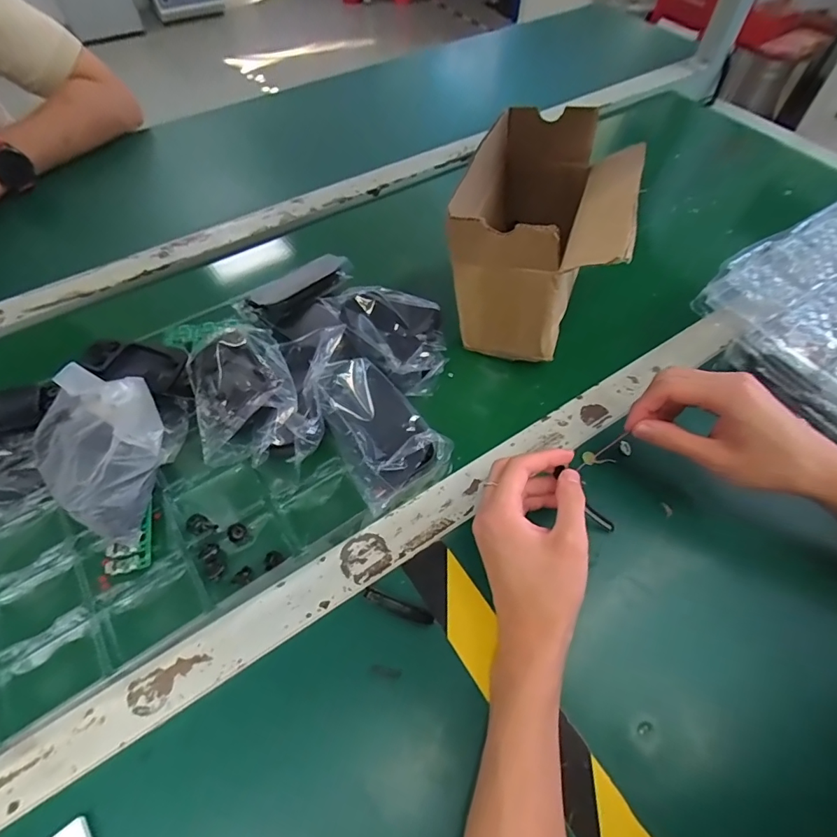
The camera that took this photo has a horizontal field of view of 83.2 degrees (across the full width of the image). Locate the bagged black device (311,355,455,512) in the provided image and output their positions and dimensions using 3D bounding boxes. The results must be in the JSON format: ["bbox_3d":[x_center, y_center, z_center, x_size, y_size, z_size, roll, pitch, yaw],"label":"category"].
[{"bbox_3d":[-0.039,0.005,0.409,0.083,0.046,0.131,-31,63,-18],"label":"bagged black device"}]

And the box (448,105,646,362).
[{"bbox_3d":[0.118,-0.176,0.459,0.138,0.149,0.192,13,59,8],"label":"box"}]

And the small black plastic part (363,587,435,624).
[{"bbox_3d":[-0.015,0.139,0.350,0.053,0.007,0.011,18,60,12],"label":"small black plastic part"}]

